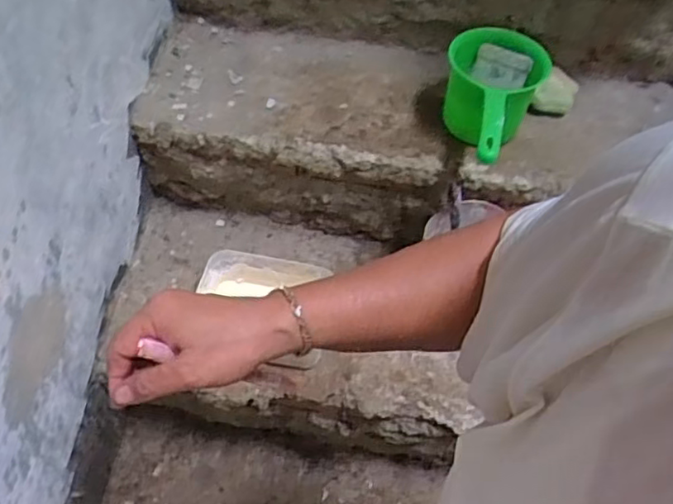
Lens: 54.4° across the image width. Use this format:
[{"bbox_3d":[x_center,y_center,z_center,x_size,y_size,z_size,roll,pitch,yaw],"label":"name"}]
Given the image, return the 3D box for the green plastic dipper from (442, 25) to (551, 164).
[{"bbox_3d":[0.196,-0.210,0.907,0.134,0.103,0.233,27,62,14],"label":"green plastic dipper"}]

